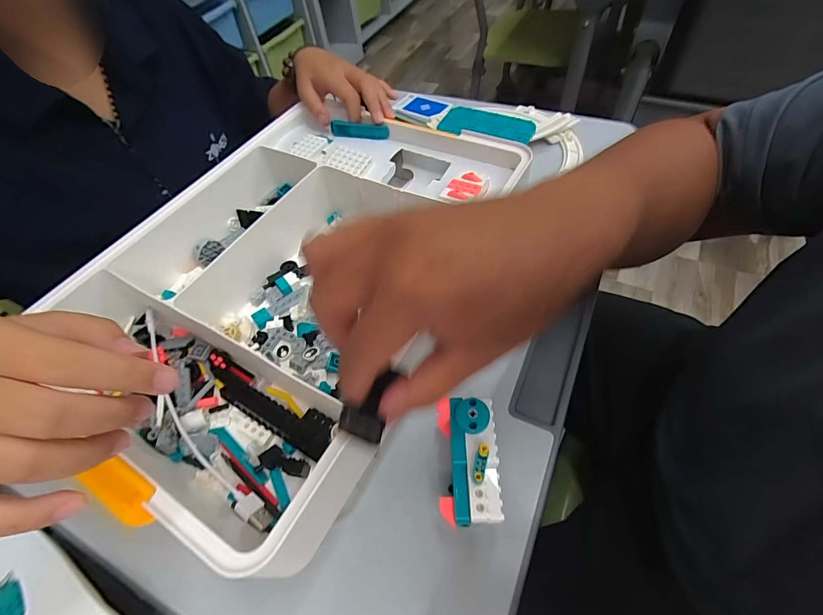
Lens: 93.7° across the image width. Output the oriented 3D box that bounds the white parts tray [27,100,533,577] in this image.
[{"bbox_3d":[-0.116,-0.041,0.378,0.322,0.067,0.432,22,60,20],"label":"white parts tray"}]

